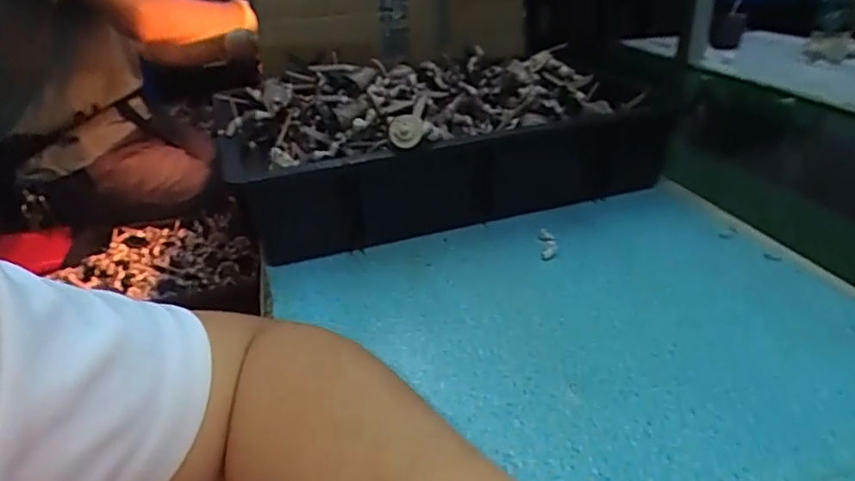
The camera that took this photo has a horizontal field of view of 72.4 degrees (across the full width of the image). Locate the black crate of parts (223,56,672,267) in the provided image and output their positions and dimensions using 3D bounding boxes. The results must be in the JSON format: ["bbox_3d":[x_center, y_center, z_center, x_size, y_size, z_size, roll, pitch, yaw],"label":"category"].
[{"bbox_3d":[0.011,-0.110,0.617,0.408,0.126,0.270,-9,28,-9],"label":"black crate of parts"}]

